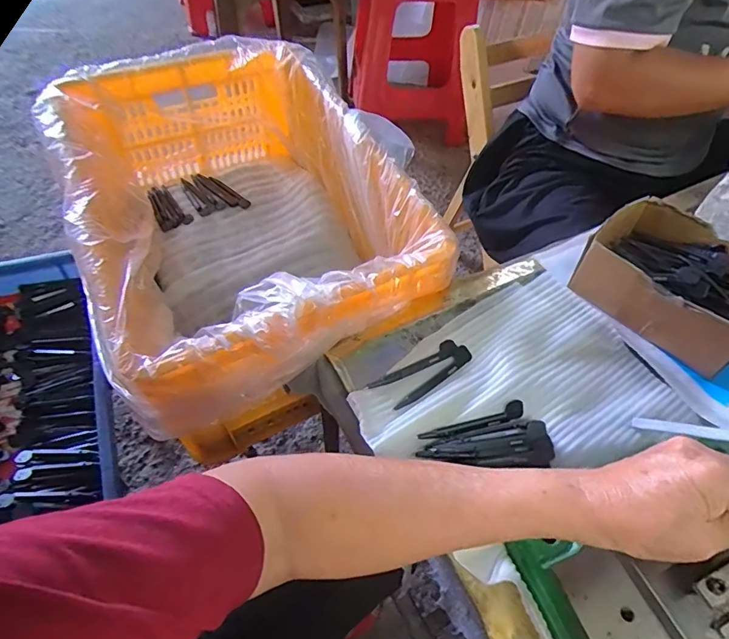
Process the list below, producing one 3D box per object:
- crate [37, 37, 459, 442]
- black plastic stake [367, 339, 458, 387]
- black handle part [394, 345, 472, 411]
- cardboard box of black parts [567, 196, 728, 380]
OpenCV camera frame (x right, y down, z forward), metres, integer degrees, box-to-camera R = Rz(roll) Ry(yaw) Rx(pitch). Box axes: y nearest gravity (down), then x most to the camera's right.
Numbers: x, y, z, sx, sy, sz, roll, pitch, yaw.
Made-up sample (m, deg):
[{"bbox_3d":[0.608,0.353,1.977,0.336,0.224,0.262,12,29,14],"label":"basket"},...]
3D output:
[{"bbox_3d":[-0.149,-0.124,0.595,0.344,0.194,0.483,-20,58,-17],"label":"crate"},{"bbox_3d":[0.049,0.043,0.446,0.099,0.009,0.016,-28,61,-21],"label":"black plastic stake"},{"bbox_3d":[0.067,0.056,0.437,0.017,0.005,0.099,39,61,22],"label":"black handle part"},{"bbox_3d":[0.314,-0.042,0.480,0.129,0.068,0.160,-37,64,-26],"label":"cardboard box of black parts"}]

